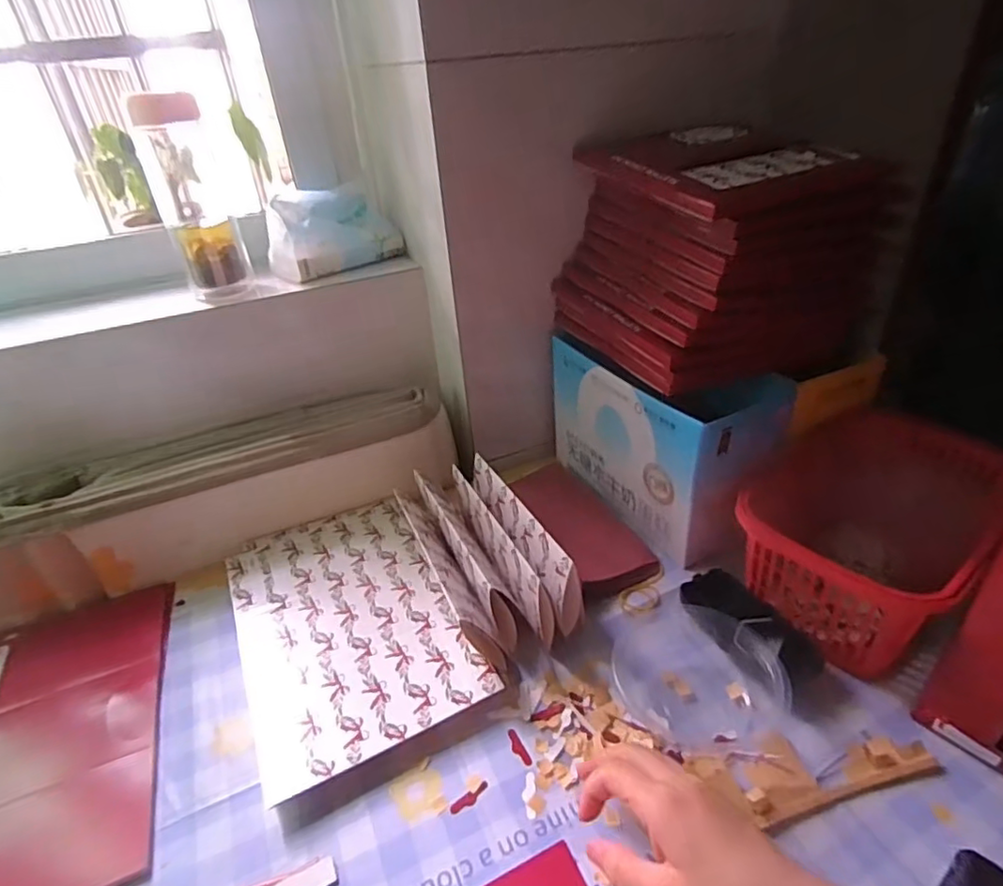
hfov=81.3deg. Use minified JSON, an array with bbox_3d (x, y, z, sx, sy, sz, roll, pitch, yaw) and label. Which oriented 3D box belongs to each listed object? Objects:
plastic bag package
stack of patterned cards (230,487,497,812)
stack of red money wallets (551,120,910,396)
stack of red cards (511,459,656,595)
[{"bbox_3d":[-0.183,-0.232,0.639,0.144,0.071,0.072,-24,38,-26],"label":"plastic bag package"},{"bbox_3d":[-0.139,0.148,0.515,0.171,0.011,0.267,-21,41,-19],"label":"stack of patterned cards"},{"bbox_3d":[0.189,-0.179,0.537,0.223,0.163,0.200,-15,35,-15],"label":"stack of red money wallets"},{"bbox_3d":[0.082,0.082,0.606,0.081,0.014,0.183,-16,35,-16],"label":"stack of red cards"}]

